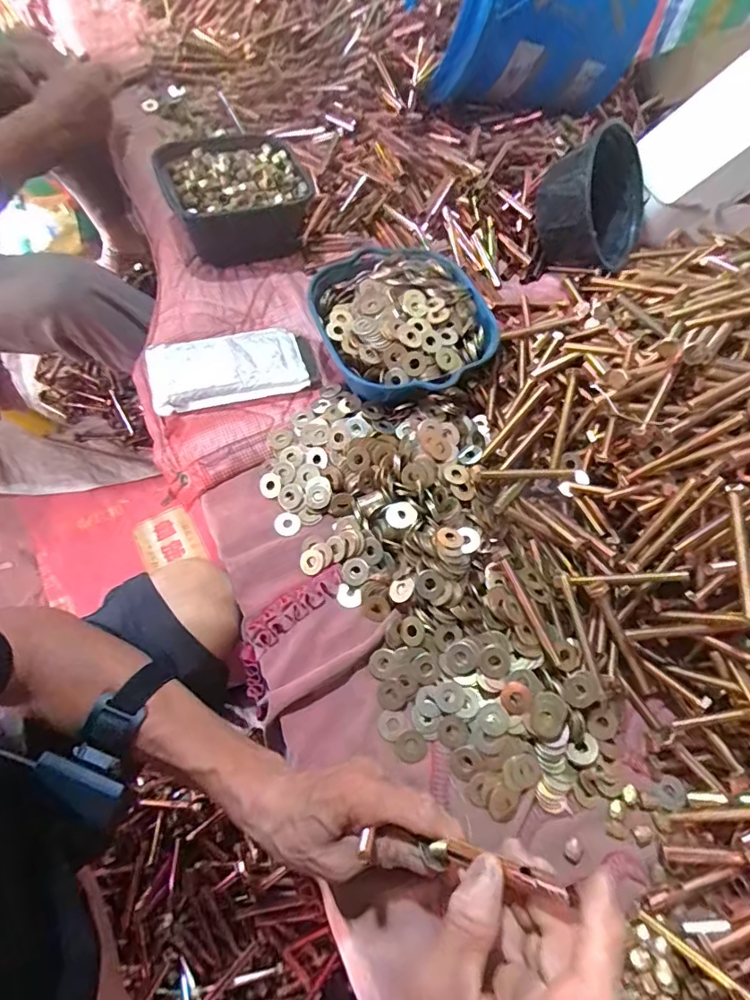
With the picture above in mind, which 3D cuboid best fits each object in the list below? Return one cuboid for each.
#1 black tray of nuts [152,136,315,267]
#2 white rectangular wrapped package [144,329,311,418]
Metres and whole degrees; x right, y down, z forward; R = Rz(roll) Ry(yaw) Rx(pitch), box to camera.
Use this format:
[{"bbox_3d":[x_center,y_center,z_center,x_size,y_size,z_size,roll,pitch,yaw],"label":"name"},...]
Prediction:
[{"bbox_3d":[-0.172,-0.385,0.638,0.164,0.086,0.135,-19,66,-13],"label":"black tray of nuts"},{"bbox_3d":[-0.164,-0.148,0.555,0.162,0.027,0.089,-15,65,-11],"label":"white rectangular wrapped package"}]

